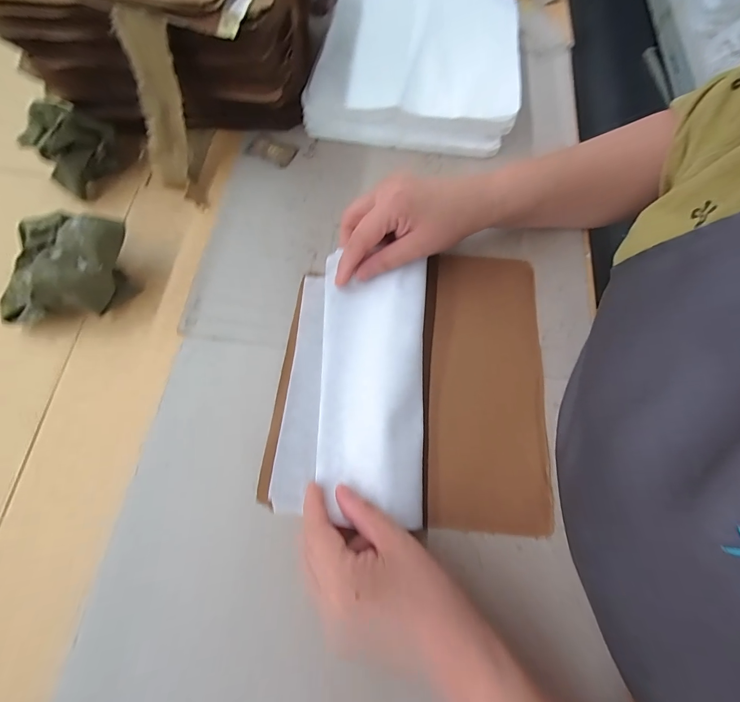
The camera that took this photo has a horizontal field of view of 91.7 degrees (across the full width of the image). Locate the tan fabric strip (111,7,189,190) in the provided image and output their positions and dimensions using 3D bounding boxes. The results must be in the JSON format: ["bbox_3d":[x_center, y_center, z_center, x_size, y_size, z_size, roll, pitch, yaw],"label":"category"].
[{"bbox_3d":[-0.184,-0.210,0.314,0.035,0.131,0.017,22,46,7],"label":"tan fabric strip"}]

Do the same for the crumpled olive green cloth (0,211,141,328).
[{"bbox_3d":[-0.254,-0.069,0.301,0.094,0.059,0.088,2,70,-1],"label":"crumpled olive green cloth"}]

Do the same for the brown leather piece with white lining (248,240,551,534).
[{"bbox_3d":[0.037,0.015,0.297,0.215,0.026,0.231,5,70,1],"label":"brown leather piece with white lining"}]

